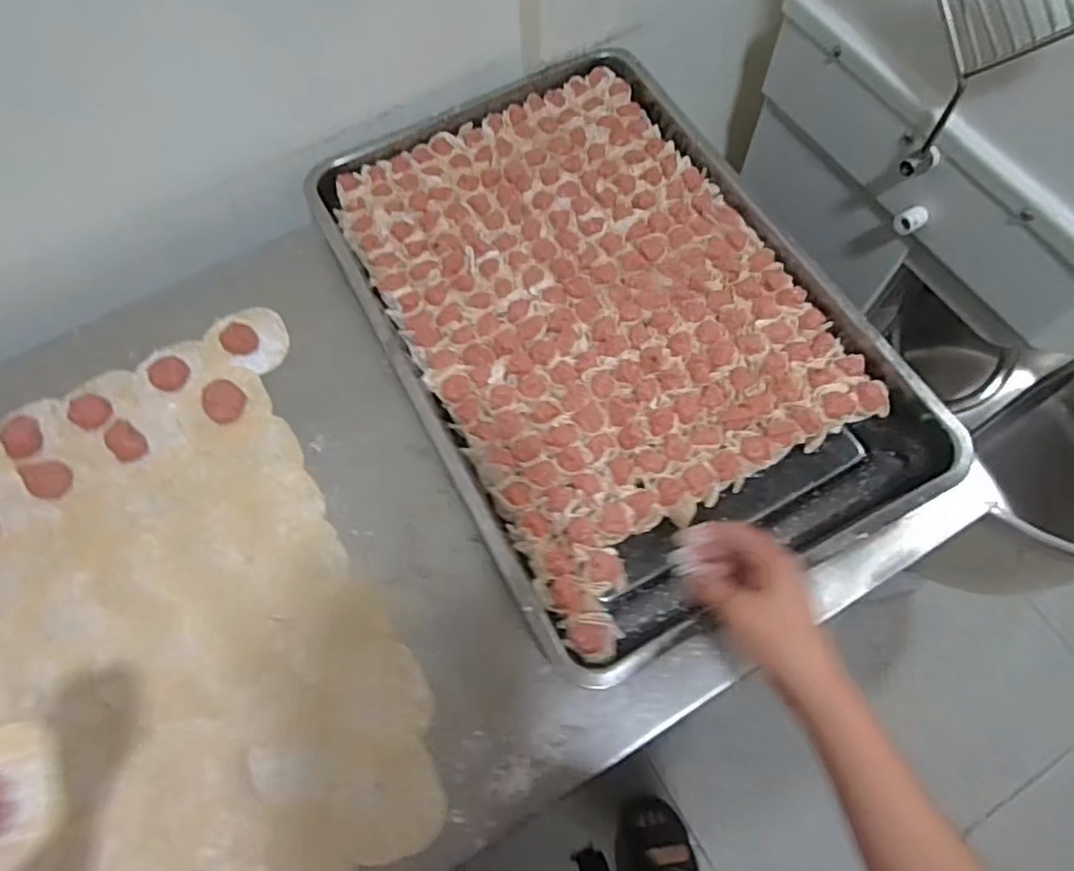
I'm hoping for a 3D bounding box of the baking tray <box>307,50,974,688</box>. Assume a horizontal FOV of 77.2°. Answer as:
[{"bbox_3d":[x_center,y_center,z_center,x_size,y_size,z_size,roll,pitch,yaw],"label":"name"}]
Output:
[{"bbox_3d":[0.061,-0.119,0.622,0.378,0.030,0.566,-28,71,-7],"label":"baking tray"}]

